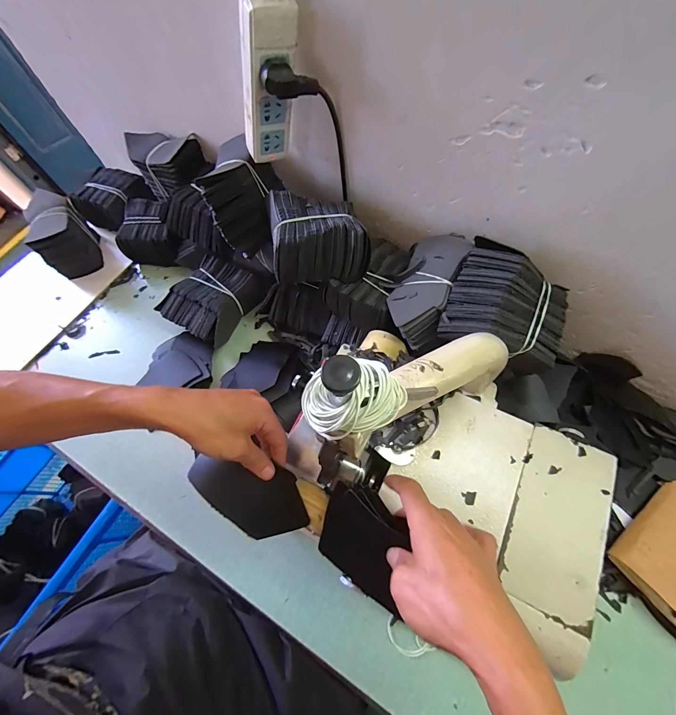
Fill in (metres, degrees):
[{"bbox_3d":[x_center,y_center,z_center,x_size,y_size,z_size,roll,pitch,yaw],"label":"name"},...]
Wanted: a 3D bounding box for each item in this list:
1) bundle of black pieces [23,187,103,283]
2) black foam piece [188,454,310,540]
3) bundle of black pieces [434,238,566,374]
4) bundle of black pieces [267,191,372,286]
[{"bbox_3d":[-0.567,-0.250,0.679,0.104,0.114,0.135,-41,70,-14],"label":"bundle of black pieces"},{"bbox_3d":[-0.096,0.149,0.360,0.131,0.015,0.068,24,68,-5],"label":"black foam piece"},{"bbox_3d":[0.207,-0.063,0.393,0.141,0.063,0.123,20,69,12],"label":"bundle of black pieces"},{"bbox_3d":[-0.032,-0.175,0.469,0.134,0.066,0.128,-12,66,-2],"label":"bundle of black pieces"}]

